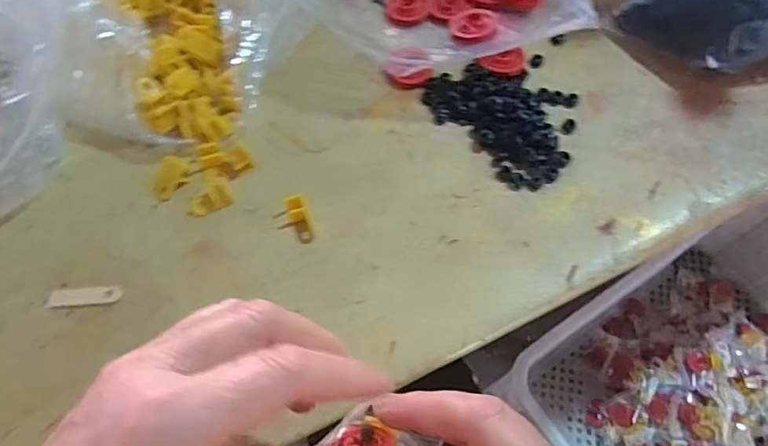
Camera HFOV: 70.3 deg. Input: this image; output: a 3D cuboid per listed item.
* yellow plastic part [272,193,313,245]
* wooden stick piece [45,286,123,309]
[{"bbox_3d":[-0.053,-0.001,0.322,0.020,0.016,0.026,-16,66,-8],"label":"yellow plastic part"},{"bbox_3d":[-0.168,0.041,0.303,0.041,0.004,0.011,-6,65,-3],"label":"wooden stick piece"}]

